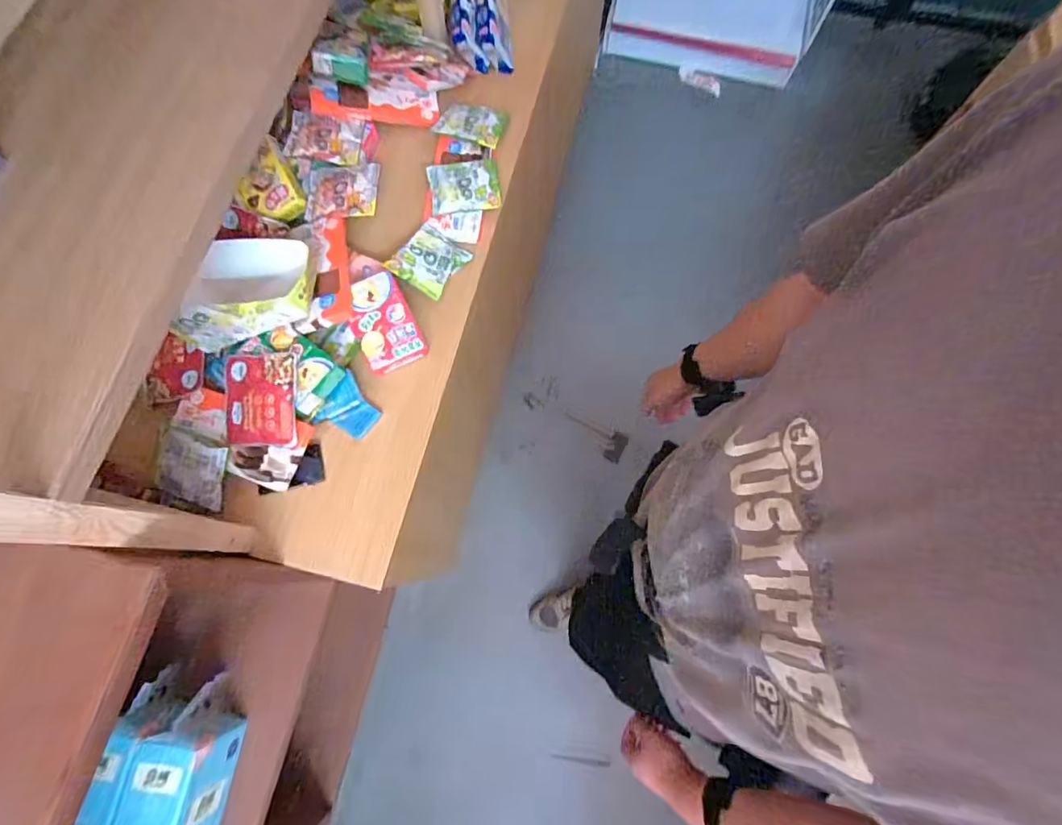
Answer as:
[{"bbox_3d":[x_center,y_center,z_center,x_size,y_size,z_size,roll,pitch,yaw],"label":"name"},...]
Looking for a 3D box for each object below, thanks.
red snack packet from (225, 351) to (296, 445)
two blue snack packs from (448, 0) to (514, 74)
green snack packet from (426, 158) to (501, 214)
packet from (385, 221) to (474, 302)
[{"bbox_3d":[-0.390,-0.020,0.717,0.116,0.026,0.129,-1,89,15],"label":"red snack packet"},{"bbox_3d":[-0.102,-0.774,0.983,0.114,0.086,0.185,-5,73,-2],"label":"two blue snack packs"},{"bbox_3d":[-0.116,-0.402,0.876,0.119,0.013,0.108,-10,73,-4],"label":"green snack packet"},{"bbox_3d":[-0.167,-0.253,0.833,0.097,0.016,0.116,31,61,3],"label":"packet"}]

